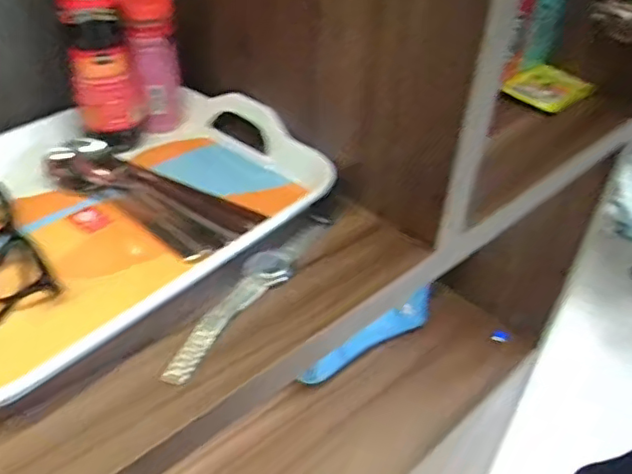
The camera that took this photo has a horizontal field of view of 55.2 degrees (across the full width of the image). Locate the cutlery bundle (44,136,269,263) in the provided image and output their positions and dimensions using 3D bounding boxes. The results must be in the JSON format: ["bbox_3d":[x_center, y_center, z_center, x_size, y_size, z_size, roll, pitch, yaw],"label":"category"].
[{"bbox_3d":[-0.146,-0.041,0.532,0.190,0.021,0.075,24,44,24],"label":"cutlery bundle"}]

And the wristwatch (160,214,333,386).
[{"bbox_3d":[-0.046,0.035,0.468,0.032,0.011,0.202,21,42,21],"label":"wristwatch"}]

